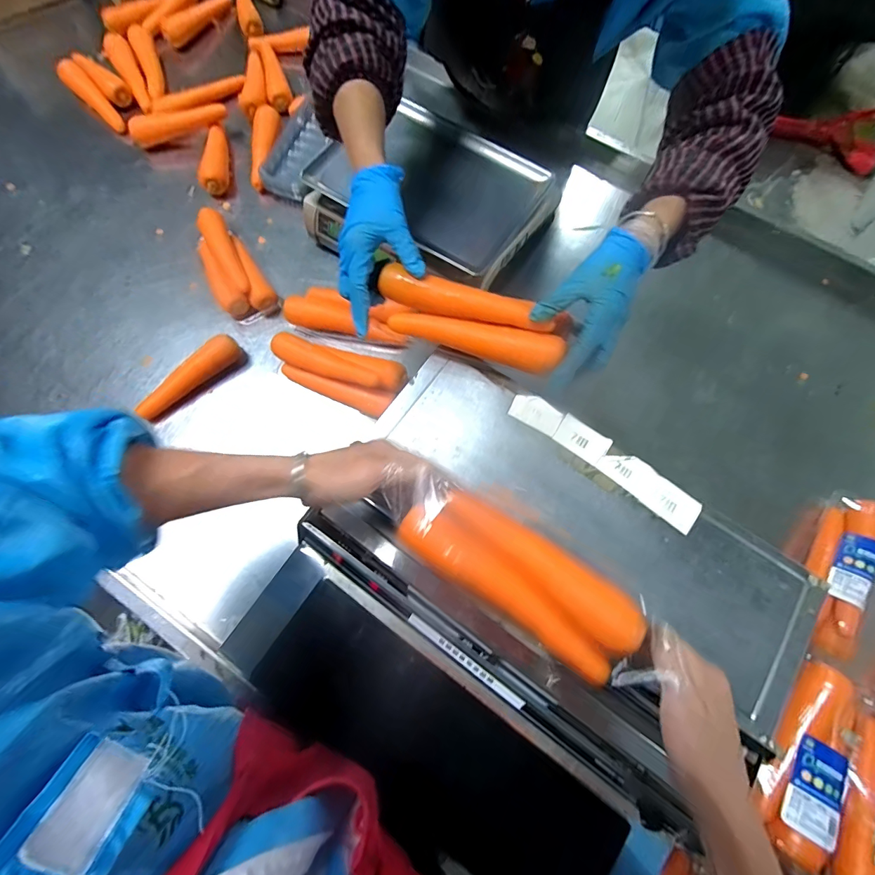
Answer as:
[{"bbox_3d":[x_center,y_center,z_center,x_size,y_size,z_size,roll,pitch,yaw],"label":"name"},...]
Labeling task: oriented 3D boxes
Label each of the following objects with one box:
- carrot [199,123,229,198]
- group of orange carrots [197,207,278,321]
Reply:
[{"bbox_3d":[-0.424,-0.538,0.791,0.053,0.037,0.165,-5,72,-4],"label":"carrot"},{"bbox_3d":[-0.356,-0.290,0.700,0.081,0.046,0.217,-33,76,-12],"label":"group of orange carrots"}]

